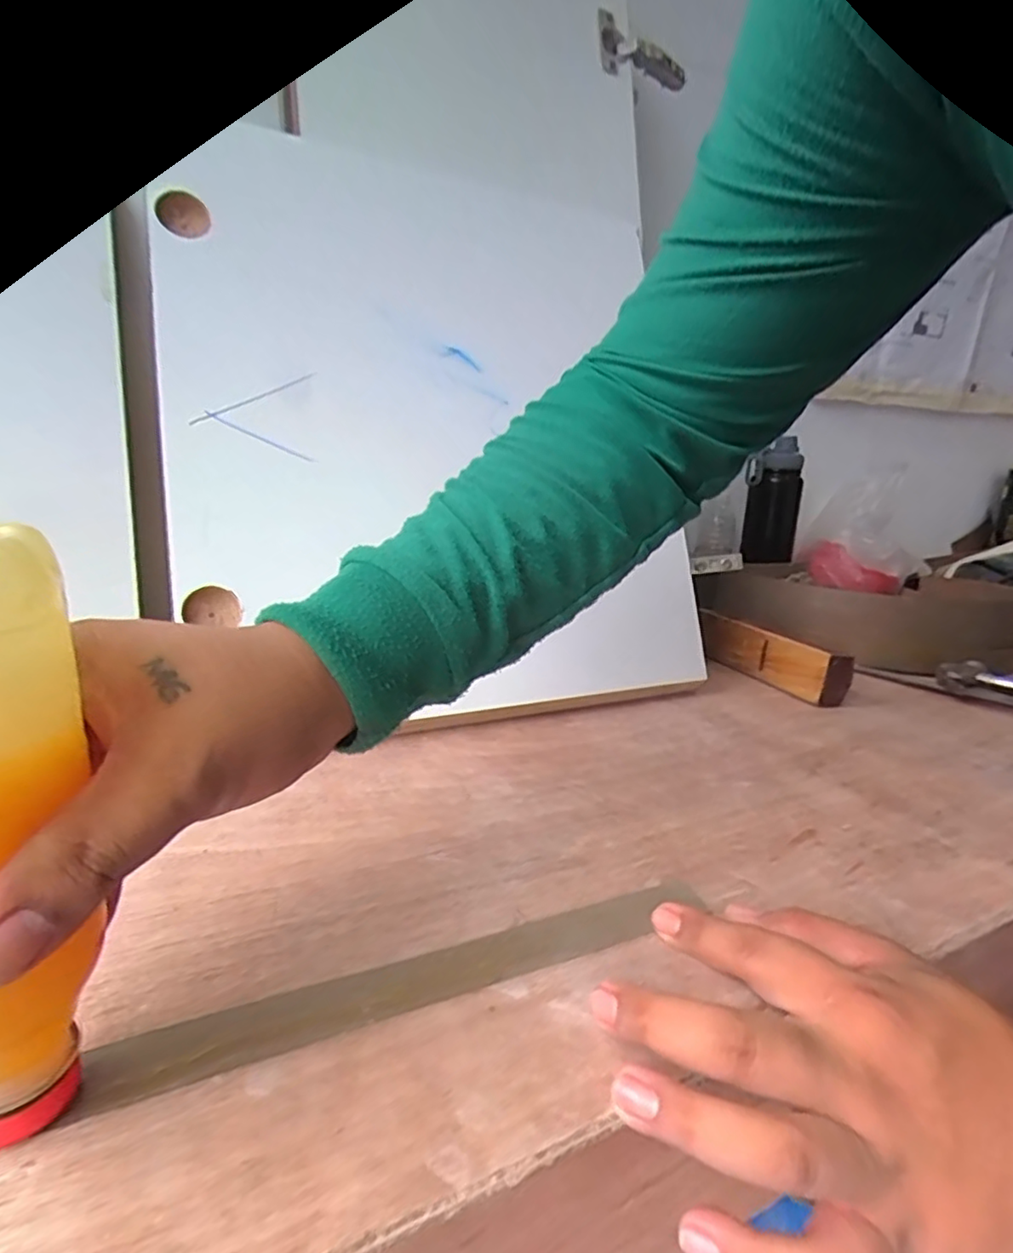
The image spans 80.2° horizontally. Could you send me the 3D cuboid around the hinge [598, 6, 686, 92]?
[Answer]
[{"bbox_3d":[0.148,-0.602,0.631,0.112,0.052,0.025,-2,16,-24],"label":"hinge"}]

